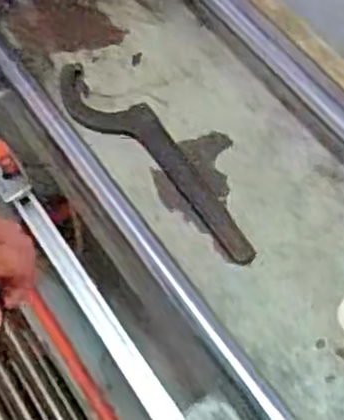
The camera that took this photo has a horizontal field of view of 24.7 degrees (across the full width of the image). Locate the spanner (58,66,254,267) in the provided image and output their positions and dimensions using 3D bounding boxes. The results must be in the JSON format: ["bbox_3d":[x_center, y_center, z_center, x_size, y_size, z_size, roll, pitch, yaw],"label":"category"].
[{"bbox_3d":[-0.019,-0.060,0.854,0.062,0.018,0.317,-41,67,-19],"label":"spanner"}]

